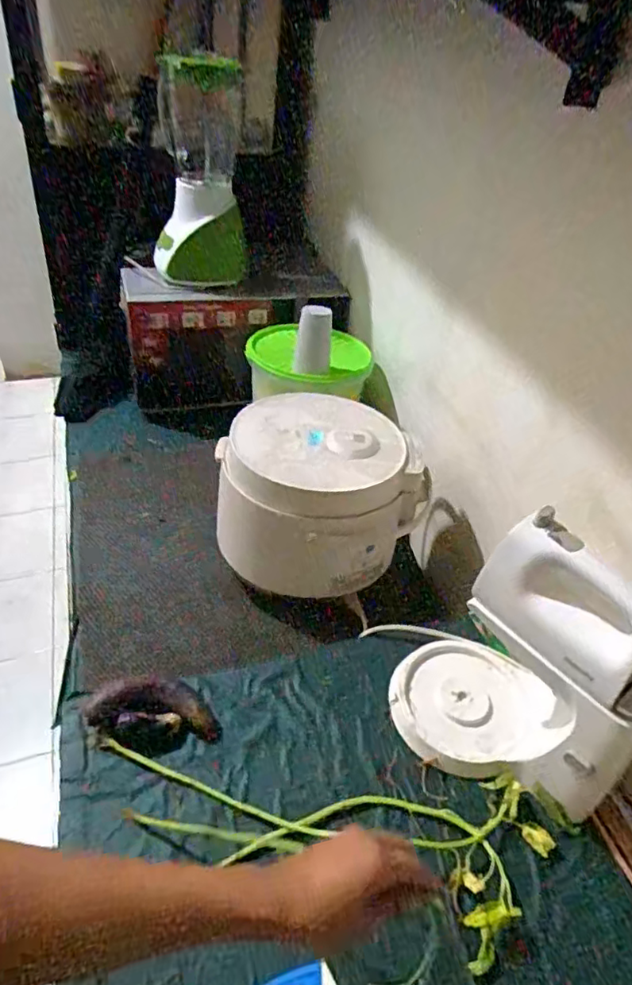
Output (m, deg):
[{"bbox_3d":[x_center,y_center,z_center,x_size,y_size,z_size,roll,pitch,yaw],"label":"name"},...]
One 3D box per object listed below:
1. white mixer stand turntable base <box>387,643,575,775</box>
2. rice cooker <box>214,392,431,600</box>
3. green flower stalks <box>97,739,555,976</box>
[{"bbox_3d":[0.204,0.263,0.767,0.210,0.035,0.180,-12,44,-19],"label":"white mixer stand turntable base"},{"bbox_3d":[0.006,0.002,0.979,0.315,0.223,0.237,8,41,2],"label":"rice cooker"},{"bbox_3d":[0.001,0.371,0.632,0.520,0.043,0.175,7,41,0],"label":"green flower stalks"}]

